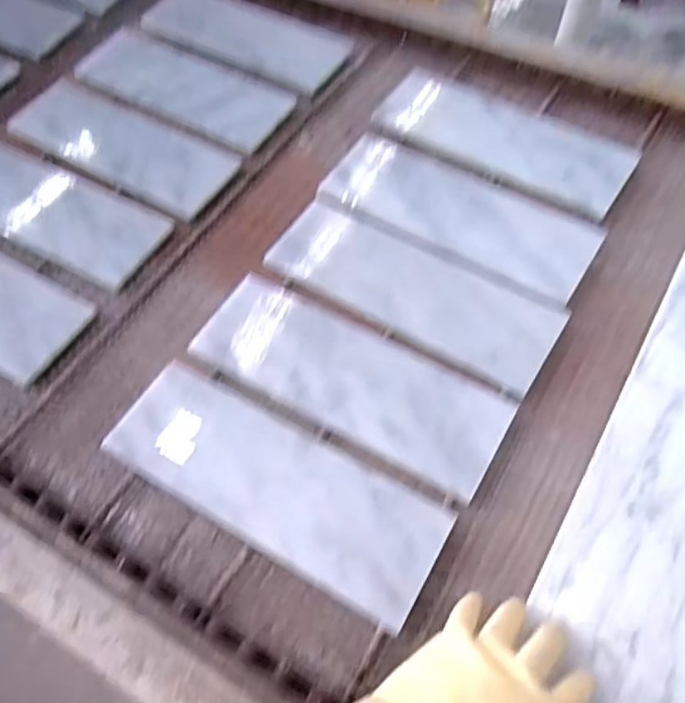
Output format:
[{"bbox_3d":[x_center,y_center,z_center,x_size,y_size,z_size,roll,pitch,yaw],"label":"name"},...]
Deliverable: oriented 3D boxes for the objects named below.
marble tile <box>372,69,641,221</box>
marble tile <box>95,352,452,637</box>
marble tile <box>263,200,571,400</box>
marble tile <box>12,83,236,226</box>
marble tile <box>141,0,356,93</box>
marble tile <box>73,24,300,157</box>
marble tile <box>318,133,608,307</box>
[{"bbox_3d":[0.194,-0.265,0.769,0.310,0.012,0.129,29,66,19],"label":"marble tile"},{"bbox_3d":[-0.063,0.110,0.543,0.304,0.018,0.106,26,65,19],"label":"marble tile"},{"bbox_3d":[0.068,-0.066,0.653,0.306,0.011,0.113,28,66,19],"label":"marble tile"},{"bbox_3d":[-0.282,-0.265,0.775,0.310,0.020,0.116,28,65,18],"label":"marble tile"},{"bbox_3d":[-0.147,-0.459,0.895,0.311,0.013,0.135,27,65,18],"label":"marble tile"},{"bbox_3d":[-0.219,-0.358,0.842,0.304,0.014,0.121,28,65,19],"label":"marble tile"},{"bbox_3d":[0.128,-0.160,0.706,0.309,0.011,0.127,28,65,19],"label":"marble tile"}]

